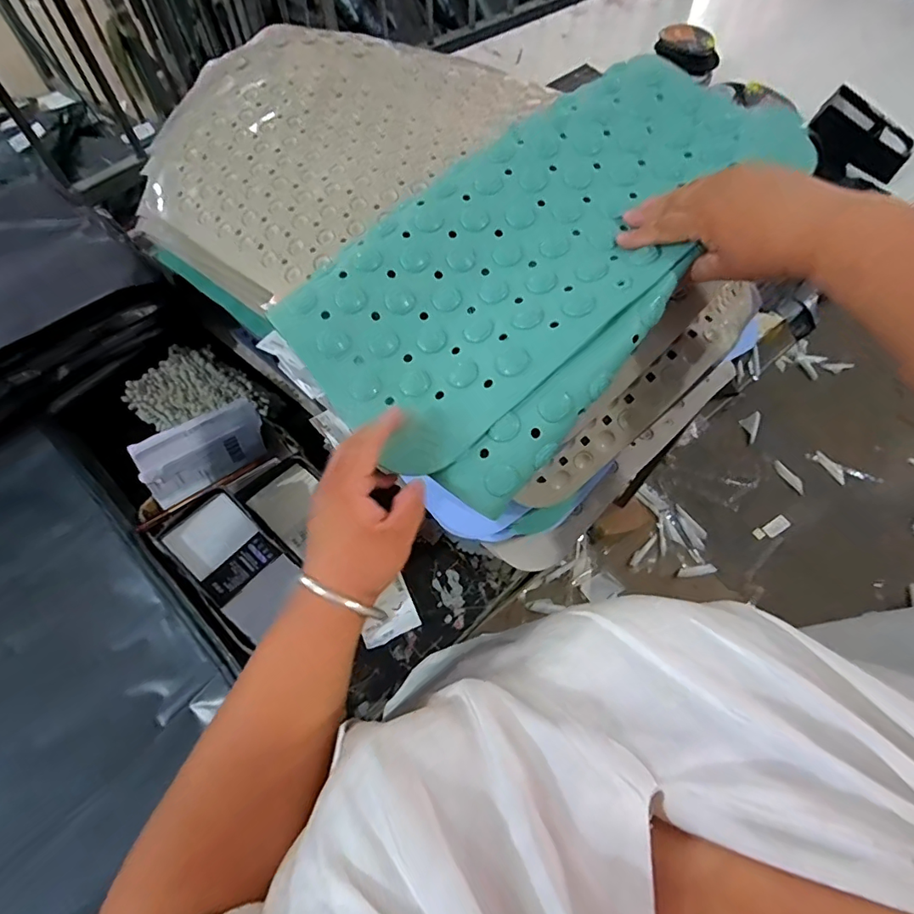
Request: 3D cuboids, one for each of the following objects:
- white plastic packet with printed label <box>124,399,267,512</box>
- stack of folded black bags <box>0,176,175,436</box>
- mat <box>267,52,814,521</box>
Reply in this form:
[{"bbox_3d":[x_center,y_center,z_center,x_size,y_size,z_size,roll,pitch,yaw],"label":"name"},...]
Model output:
[{"bbox_3d":[-0.349,-0.012,0.681,0.161,0.093,0.024,-32,48,-28],"label":"white plastic packet with printed label"},{"bbox_3d":[-0.695,-0.222,0.766,0.422,0.169,0.321,-41,68,-20],"label":"stack of folded black bags"},{"bbox_3d":[0.085,-0.200,0.464,0.256,0.109,0.470,39,68,20],"label":"mat"}]

